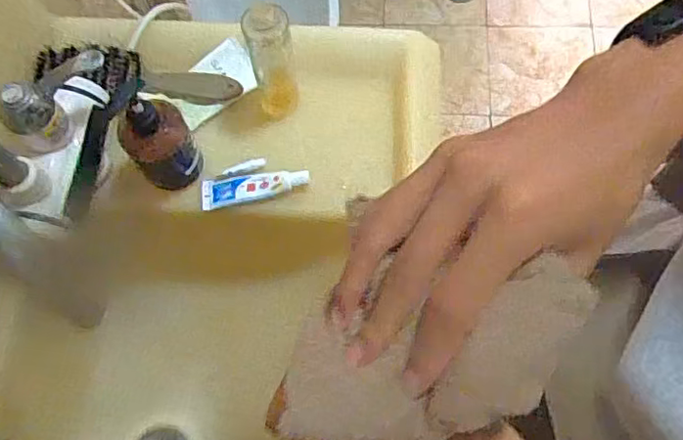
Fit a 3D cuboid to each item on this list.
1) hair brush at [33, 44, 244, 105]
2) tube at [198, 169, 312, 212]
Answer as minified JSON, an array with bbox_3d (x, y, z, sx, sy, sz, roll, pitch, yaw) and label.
[{"bbox_3d":[-0.216,-0.149,0.627,0.211,0.037,0.054,11,71,5],"label":"hair brush"},{"bbox_3d":[-0.089,-0.033,0.603,0.111,0.012,0.030,-7,70,-1],"label":"tube"}]

